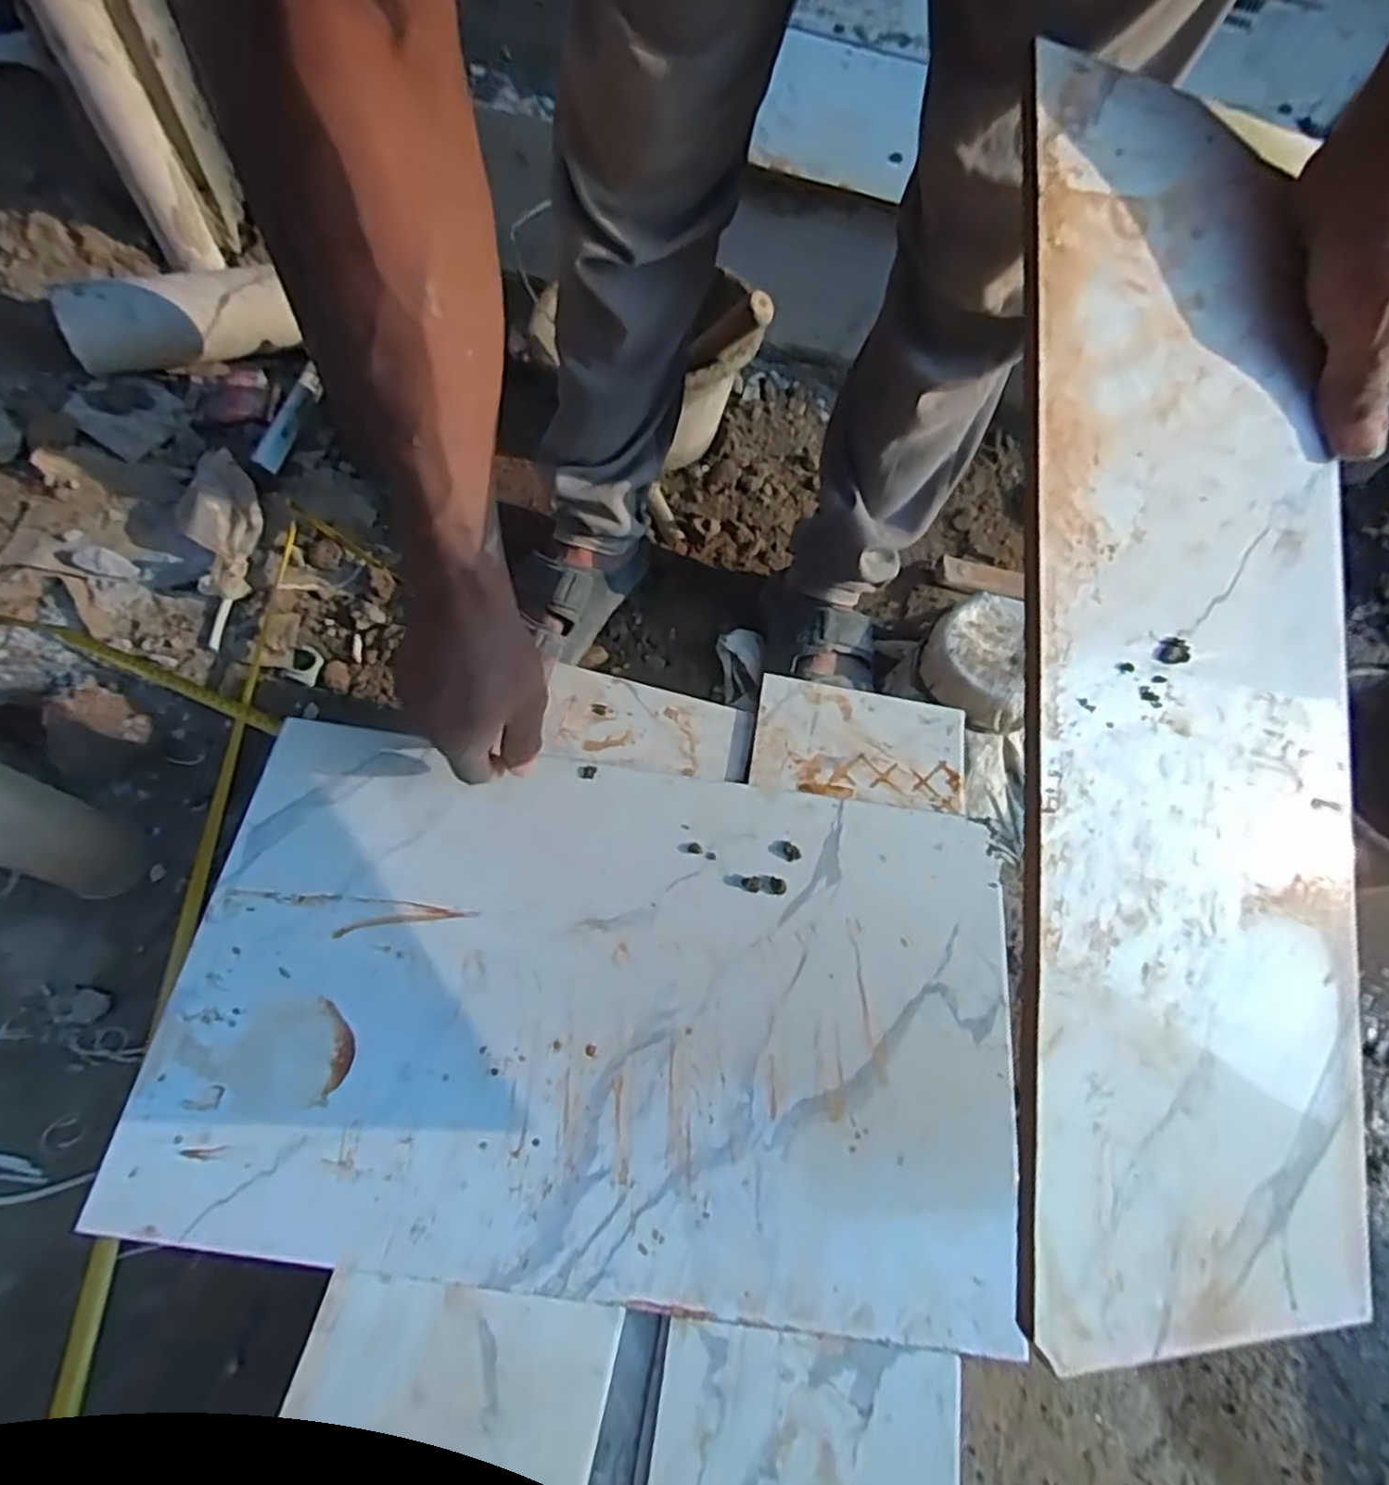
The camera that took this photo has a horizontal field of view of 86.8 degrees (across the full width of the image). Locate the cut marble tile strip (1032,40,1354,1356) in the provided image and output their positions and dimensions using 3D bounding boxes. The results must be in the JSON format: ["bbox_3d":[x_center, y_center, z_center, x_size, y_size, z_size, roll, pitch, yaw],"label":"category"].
[{"bbox_3d":[0.193,-0.025,0.284,0.144,0.005,0.474,5,84,-15],"label":"cut marble tile strip"}]

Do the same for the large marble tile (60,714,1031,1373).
[{"bbox_3d":[-0.053,0.152,0.443,0.482,0.008,0.293,9,65,-1],"label":"large marble tile"}]

